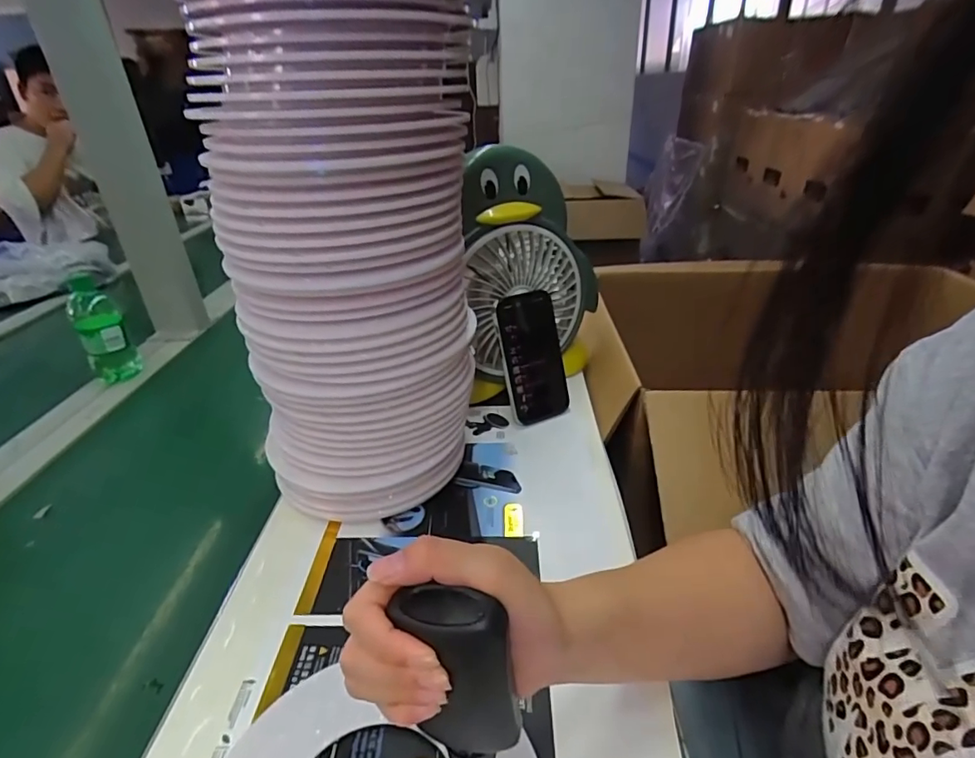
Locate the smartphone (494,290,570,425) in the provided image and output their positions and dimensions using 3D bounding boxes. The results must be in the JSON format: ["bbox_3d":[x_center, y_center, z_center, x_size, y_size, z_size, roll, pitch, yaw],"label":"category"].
[{"bbox_3d":[0.055,-0.027,0.615,0.080,0.150,0.014,-19,15,-24],"label":"smartphone"}]

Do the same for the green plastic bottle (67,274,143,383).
[{"bbox_3d":[-0.554,-0.069,0.738,0.056,0.150,0.052,-26,37,-35],"label":"green plastic bottle"}]

